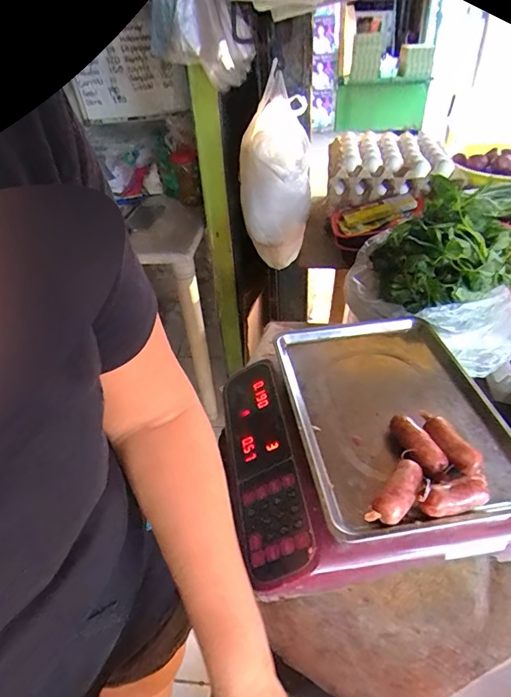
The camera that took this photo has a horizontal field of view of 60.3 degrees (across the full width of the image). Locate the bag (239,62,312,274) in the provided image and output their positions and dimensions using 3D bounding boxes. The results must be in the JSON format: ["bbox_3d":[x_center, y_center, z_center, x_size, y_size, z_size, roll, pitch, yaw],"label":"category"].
[{"bbox_3d":[0.048,-0.440,1.085,0.141,0.466,0.281,-4,7,-18],"label":"bag"}]

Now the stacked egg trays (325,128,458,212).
[{"bbox_3d":[0.311,-0.436,1.072,0.263,0.104,0.310,3,40,9],"label":"stacked egg trays"}]

